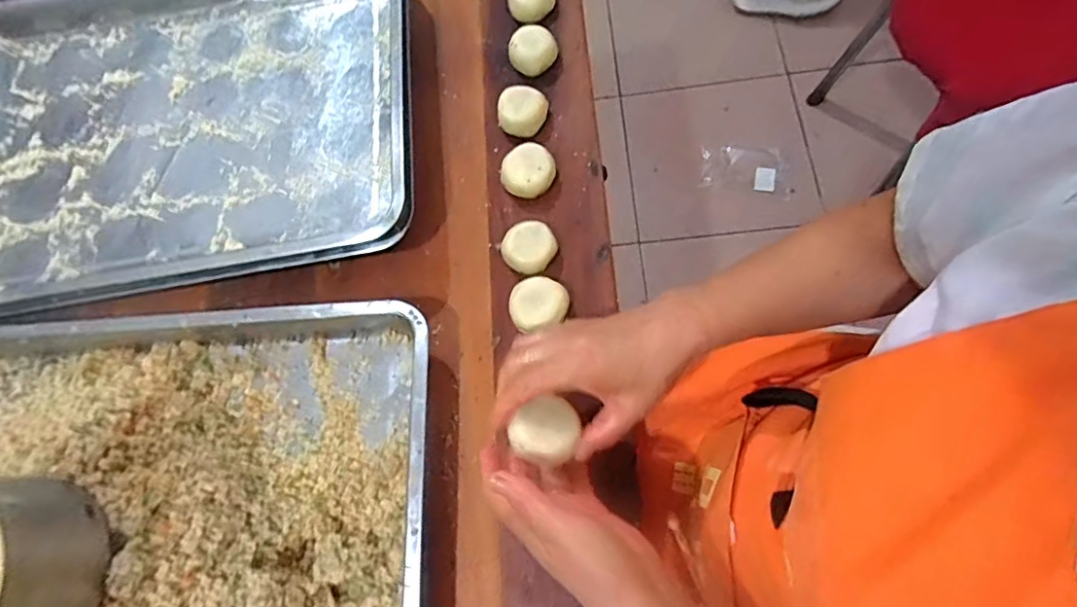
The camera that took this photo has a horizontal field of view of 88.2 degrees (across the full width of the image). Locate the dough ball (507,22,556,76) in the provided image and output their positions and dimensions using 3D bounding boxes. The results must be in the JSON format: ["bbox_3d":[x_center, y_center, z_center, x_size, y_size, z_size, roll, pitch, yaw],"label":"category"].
[{"bbox_3d":[-0.006,-0.275,0.604,0.051,0.033,0.043,-8,70,4],"label":"dough ball"}]

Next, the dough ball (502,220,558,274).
[{"bbox_3d":[-0.008,-0.054,0.535,0.047,0.029,0.044,-2,70,6],"label":"dough ball"}]

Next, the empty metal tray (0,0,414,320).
[{"bbox_3d":[-0.430,-0.201,0.606,0.602,0.063,0.421,-7,71,4],"label":"empty metal tray"}]

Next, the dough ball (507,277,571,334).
[{"bbox_3d":[0.001,0.002,0.522,0.054,0.041,0.051,-2,70,6],"label":"dough ball"}]

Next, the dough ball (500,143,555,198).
[{"bbox_3d":[-0.009,-0.135,0.565,0.051,0.028,0.050,-2,70,6],"label":"dough ball"}]

